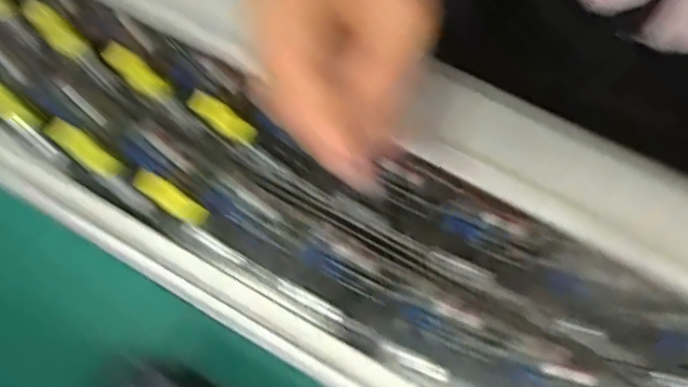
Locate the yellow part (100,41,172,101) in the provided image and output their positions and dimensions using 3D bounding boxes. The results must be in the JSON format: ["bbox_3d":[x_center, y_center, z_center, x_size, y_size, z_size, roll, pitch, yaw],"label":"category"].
[{"bbox_3d":[-0.103,-0.060,0.293,0.040,0.011,0.012,40,83,12],"label":"yellow part"}]

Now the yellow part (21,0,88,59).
[{"bbox_3d":[-0.147,-0.083,0.296,0.038,0.007,0.013,44,78,-4],"label":"yellow part"}]

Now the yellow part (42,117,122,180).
[{"bbox_3d":[-0.127,-0.022,0.284,0.040,0.007,0.013,38,76,-7],"label":"yellow part"}]

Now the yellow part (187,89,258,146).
[{"bbox_3d":[-0.059,-0.037,0.286,0.036,0.006,0.012,35,76,-2],"label":"yellow part"}]

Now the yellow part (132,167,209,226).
[{"bbox_3d":[-0.085,0.002,0.283,0.043,0.004,0.012,34,82,11],"label":"yellow part"}]

